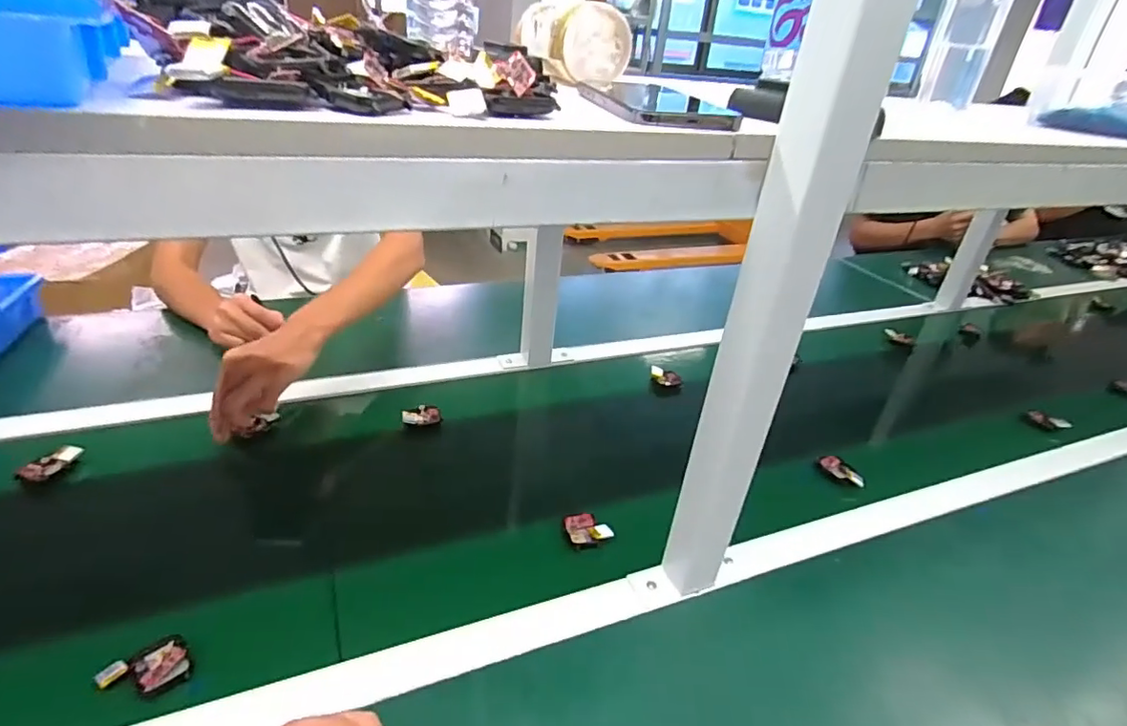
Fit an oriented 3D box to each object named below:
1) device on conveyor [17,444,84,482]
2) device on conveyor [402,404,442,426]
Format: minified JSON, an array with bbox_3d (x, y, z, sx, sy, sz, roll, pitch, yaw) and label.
[{"bbox_3d":[-0.556,0.109,0.617,0.023,0.015,0.054,12,32,10],"label":"device on conveyor"},{"bbox_3d":[-0.189,0.069,0.757,0.050,0.020,0.024,0,32,-10],"label":"device on conveyor"}]

